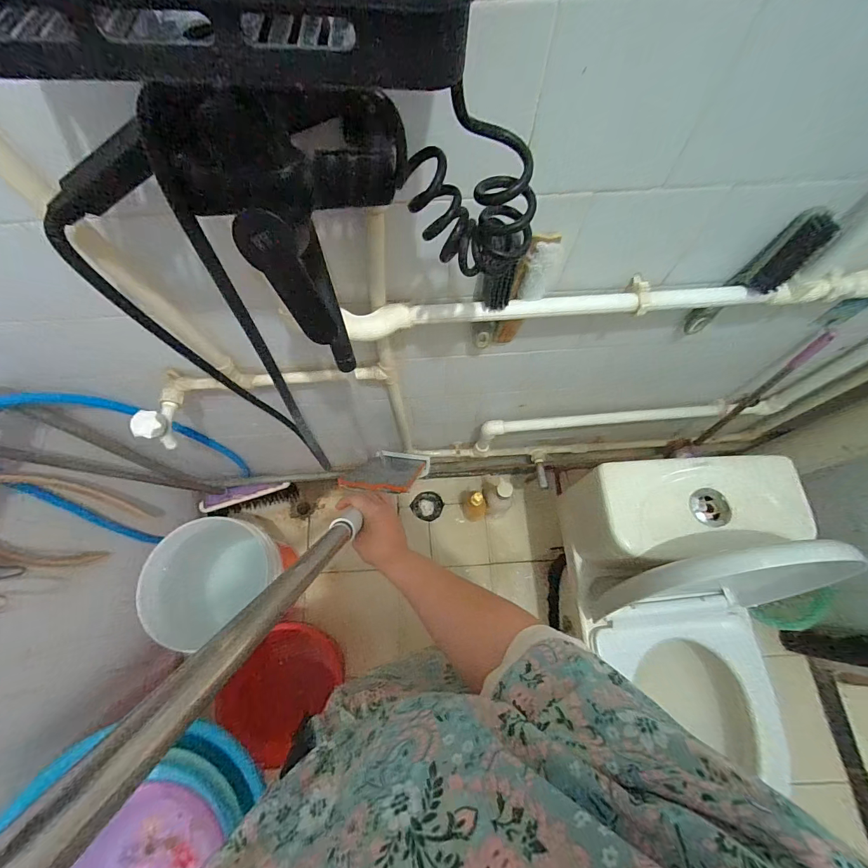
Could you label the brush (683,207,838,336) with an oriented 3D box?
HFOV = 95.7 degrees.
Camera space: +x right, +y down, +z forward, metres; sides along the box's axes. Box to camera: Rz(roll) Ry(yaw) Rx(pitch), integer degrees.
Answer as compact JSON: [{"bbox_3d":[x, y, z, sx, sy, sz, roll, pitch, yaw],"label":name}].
[{"bbox_3d":[0.434,-0.200,0.539,0.068,0.213,0.033,-2,68,0],"label":"brush"}]

